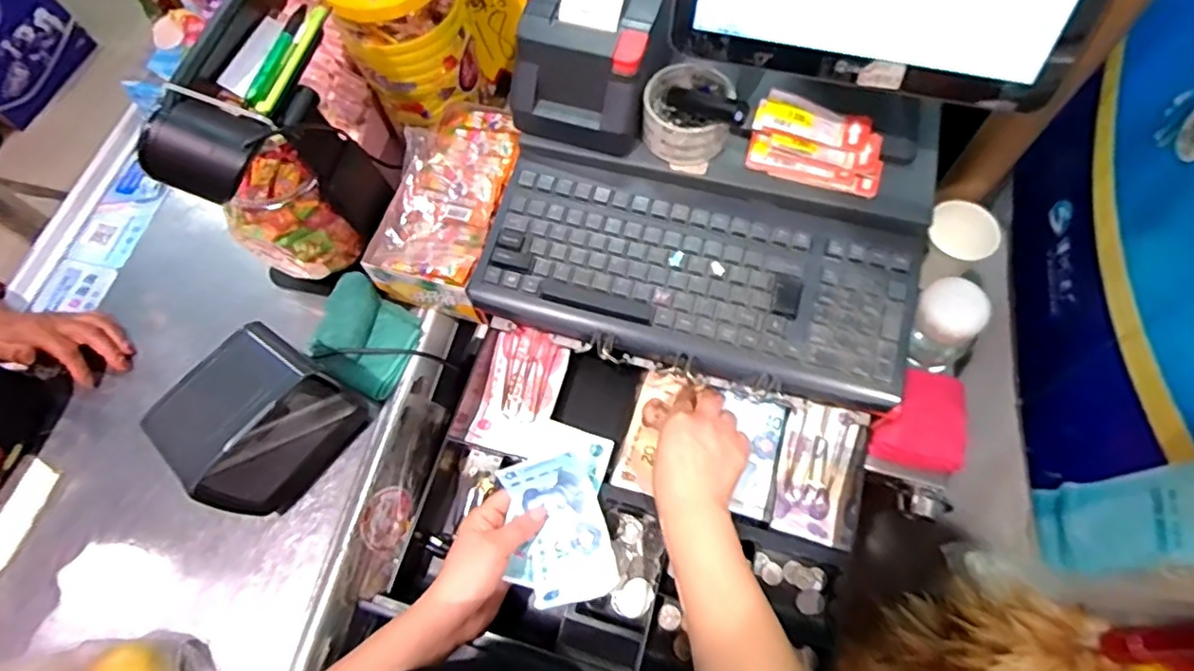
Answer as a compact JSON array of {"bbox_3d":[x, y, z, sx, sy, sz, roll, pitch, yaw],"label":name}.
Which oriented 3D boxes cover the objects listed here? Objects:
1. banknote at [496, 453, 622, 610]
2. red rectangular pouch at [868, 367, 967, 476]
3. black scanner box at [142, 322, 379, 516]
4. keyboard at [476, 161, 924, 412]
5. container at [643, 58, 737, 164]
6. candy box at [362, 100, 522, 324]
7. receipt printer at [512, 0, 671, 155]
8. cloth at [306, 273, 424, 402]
[{"bbox_3d":[-0.030,0.159,0.508,0.072,0.037,0.113,-17,67,-5],"label":"banknote"},{"bbox_3d":[0.327,0.080,0.609,0.079,0.020,0.107,22,69,11],"label":"red rectangular pouch"},{"bbox_3d":[-0.328,0.086,0.588,0.097,0.146,0.154,34,72,15],"label":"black scanner box"},{"bbox_3d":[0.089,-0.053,0.564,0.387,0.034,0.157,14,68,8],"label":"keyboard"},{"bbox_3d":[0.087,-0.207,0.583,0.080,0.054,0.090,13,68,8],"label":"container"},{"bbox_3d":[-0.159,-0.151,0.687,0.129,0.068,0.248,12,68,7],"label":"candy box"},{"bbox_3d":[0.007,-0.287,0.587,0.122,0.123,0.189,16,68,9],"label":"receipt printer"},{"bbox_3d":[-0.259,0.001,0.682,0.123,0.036,0.106,28,70,13],"label":"cloth"}]

